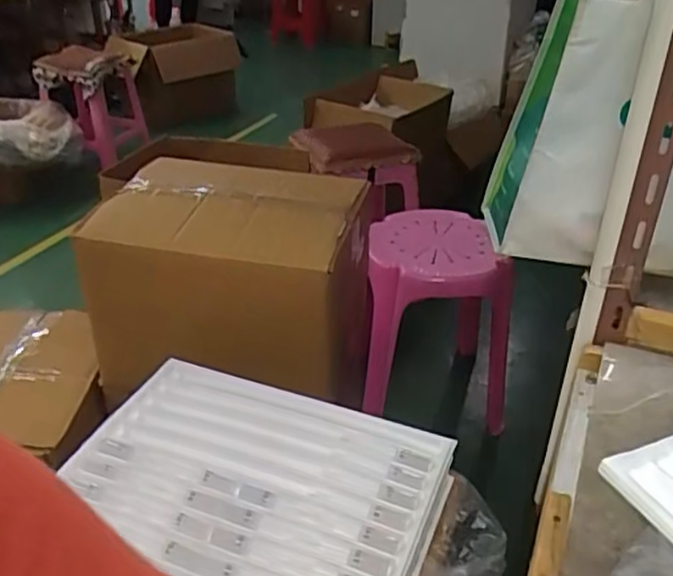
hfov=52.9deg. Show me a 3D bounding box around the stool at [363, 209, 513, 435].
[{"bbox_3d":[0.242,0.058,1.642,0.319,0.443,0.332,4,30,6],"label":"stool"}]

